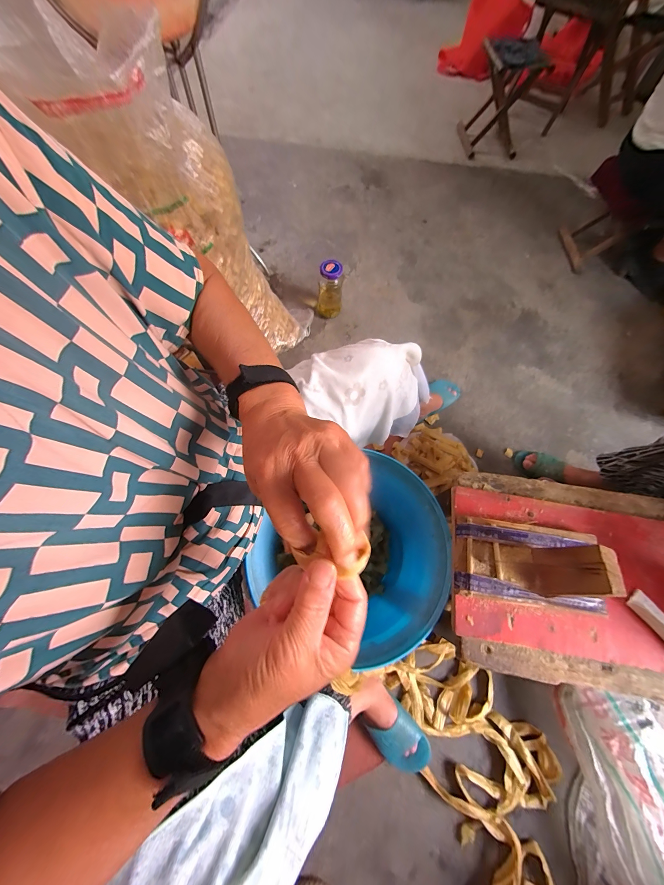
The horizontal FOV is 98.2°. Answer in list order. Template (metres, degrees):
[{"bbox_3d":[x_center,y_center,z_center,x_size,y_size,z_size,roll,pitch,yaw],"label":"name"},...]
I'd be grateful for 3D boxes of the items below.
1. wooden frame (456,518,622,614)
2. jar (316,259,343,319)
[{"bbox_3d":[0.222,0.127,0.299,0.157,0.077,0.085,7,72,2],"label":"wooden frame"},{"bbox_3d":[-0.011,-0.511,0.977,0.090,0.176,0.067,6,68,1],"label":"jar"}]

